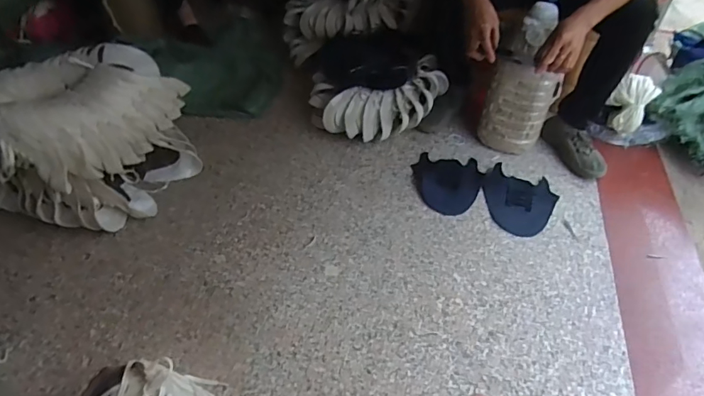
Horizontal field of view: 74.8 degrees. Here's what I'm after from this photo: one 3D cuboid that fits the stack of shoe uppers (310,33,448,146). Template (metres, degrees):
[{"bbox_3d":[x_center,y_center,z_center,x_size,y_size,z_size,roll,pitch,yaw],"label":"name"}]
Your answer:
[{"bbox_3d":[0.091,-0.332,1.410,0.418,0.210,0.289,-1,43,-7],"label":"stack of shoe uppers"}]

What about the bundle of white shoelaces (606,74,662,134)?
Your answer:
[{"bbox_3d":[0.877,-0.301,1.457,0.123,0.140,0.090,28,47,22],"label":"bundle of white shoelaces"}]

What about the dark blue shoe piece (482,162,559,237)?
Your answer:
[{"bbox_3d":[0.442,0.007,1.224,0.190,0.013,0.243,17,44,12],"label":"dark blue shoe piece"}]

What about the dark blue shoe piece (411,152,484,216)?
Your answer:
[{"bbox_3d":[0.266,-0.039,1.272,0.186,0.004,0.241,8,40,3],"label":"dark blue shoe piece"}]

